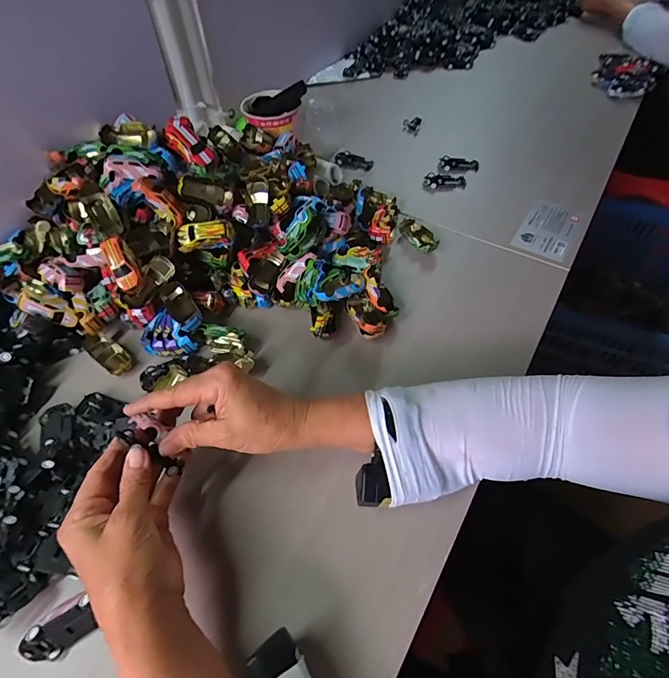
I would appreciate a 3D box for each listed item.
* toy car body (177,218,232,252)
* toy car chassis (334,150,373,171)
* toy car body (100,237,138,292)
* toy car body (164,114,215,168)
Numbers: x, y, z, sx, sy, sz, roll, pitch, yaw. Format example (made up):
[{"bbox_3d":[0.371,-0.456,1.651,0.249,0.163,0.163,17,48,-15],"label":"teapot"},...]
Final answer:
[{"bbox_3d":[-0.153,-0.121,0.490,0.062,0.031,0.016,-4,22,4],"label":"toy car body"},{"bbox_3d":[0.033,-0.295,0.688,0.063,0.012,0.026,21,57,16],"label":"toy car chassis"},{"bbox_3d":[-0.228,-0.081,0.444,0.022,0.014,0.057,-26,90,-17],"label":"toy car body"},{"bbox_3d":[-0.168,-0.228,0.488,0.062,0.035,0.024,47,27,-2],"label":"toy car body"}]

